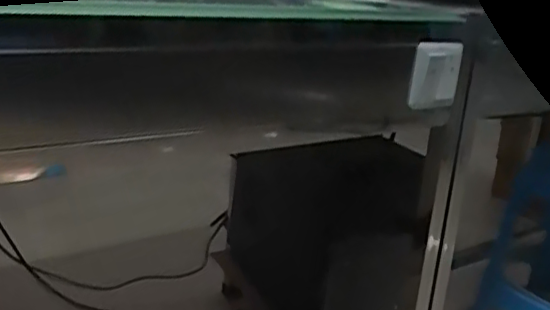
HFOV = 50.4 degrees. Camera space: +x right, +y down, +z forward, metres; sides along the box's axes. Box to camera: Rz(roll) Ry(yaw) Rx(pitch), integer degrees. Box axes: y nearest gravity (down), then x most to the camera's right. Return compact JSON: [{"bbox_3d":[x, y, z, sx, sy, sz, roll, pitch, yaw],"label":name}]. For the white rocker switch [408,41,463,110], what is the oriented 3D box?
[{"bbox_3d":[0.223,-0.108,0.801,0.093,0.096,0.008,-10,30,-31],"label":"white rocker switch"}]

